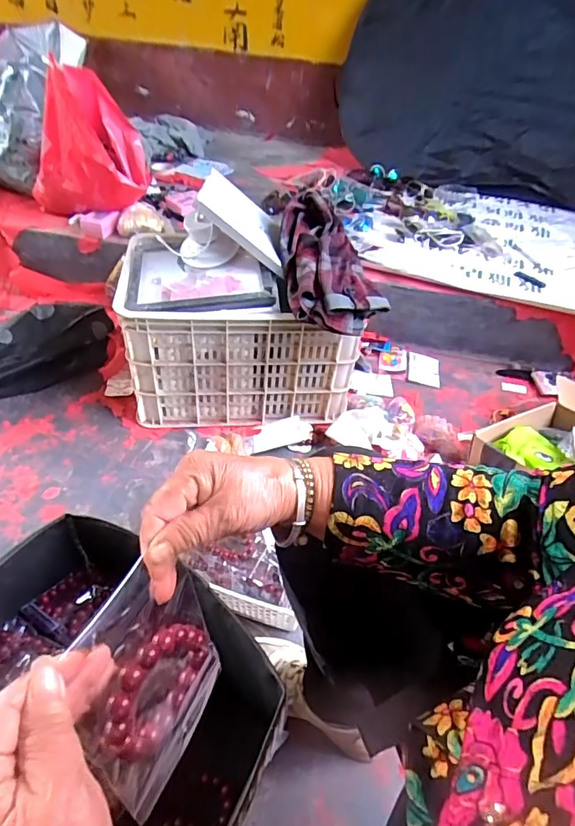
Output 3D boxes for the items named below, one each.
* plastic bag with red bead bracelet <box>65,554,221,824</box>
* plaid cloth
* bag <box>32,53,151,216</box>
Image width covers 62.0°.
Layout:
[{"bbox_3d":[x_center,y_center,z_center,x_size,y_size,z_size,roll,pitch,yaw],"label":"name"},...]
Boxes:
[{"bbox_3d":[-0.087,0.174,0.314,0.021,0.170,0.107,10,38,26],"label":"plastic bag with red bead bracelet"},{"bbox_3d":[0.079,-0.312,0.973,0.178,0.086,0.349,-4,57,-10],"label":"plaid cloth"},{"bbox_3d":[-0.573,-0.752,1.358,0.347,0.340,0.170,18,45,13],"label":"bag"}]

